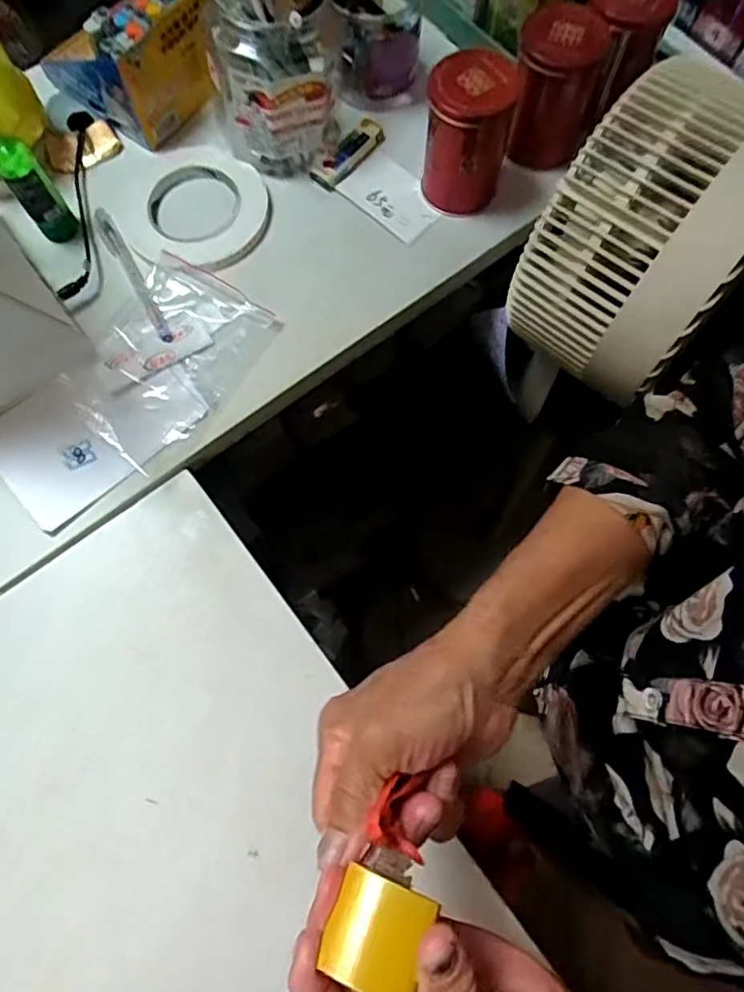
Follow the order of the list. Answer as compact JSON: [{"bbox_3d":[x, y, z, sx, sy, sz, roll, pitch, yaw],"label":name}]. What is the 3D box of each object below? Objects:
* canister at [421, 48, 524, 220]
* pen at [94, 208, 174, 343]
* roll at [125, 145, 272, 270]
[{"bbox_3d":[0.077,-0.291,0.494,0.065,0.112,0.074,8,72,3],"label":"canister"},{"bbox_3d":[-0.202,-0.187,0.510,0.014,0.010,0.154,-30,74,-9],"label":"pen"},{"bbox_3d":[-0.150,-0.251,0.530,0.120,0.016,0.118,0,72,1],"label":"roll"}]

